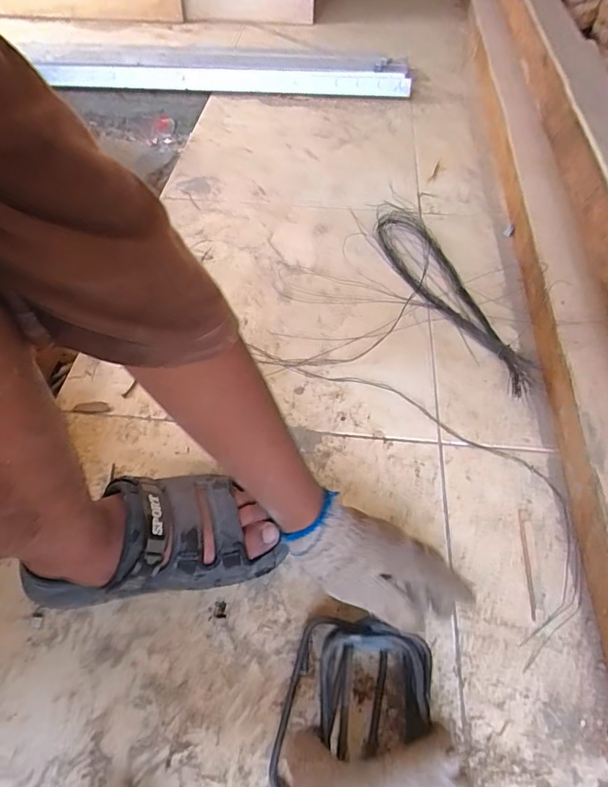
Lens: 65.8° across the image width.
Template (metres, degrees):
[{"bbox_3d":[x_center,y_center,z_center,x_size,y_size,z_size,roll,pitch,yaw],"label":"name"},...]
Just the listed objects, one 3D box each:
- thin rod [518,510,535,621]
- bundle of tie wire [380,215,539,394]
[{"bbox_3d":[0.232,0.175,0.488,0.006,0.004,0.111,6,54,6],"label":"thin rod"},{"bbox_3d":[0.227,-0.158,0.719,0.116,0.029,0.409,-15,54,-10],"label":"bundle of tie wire"}]

